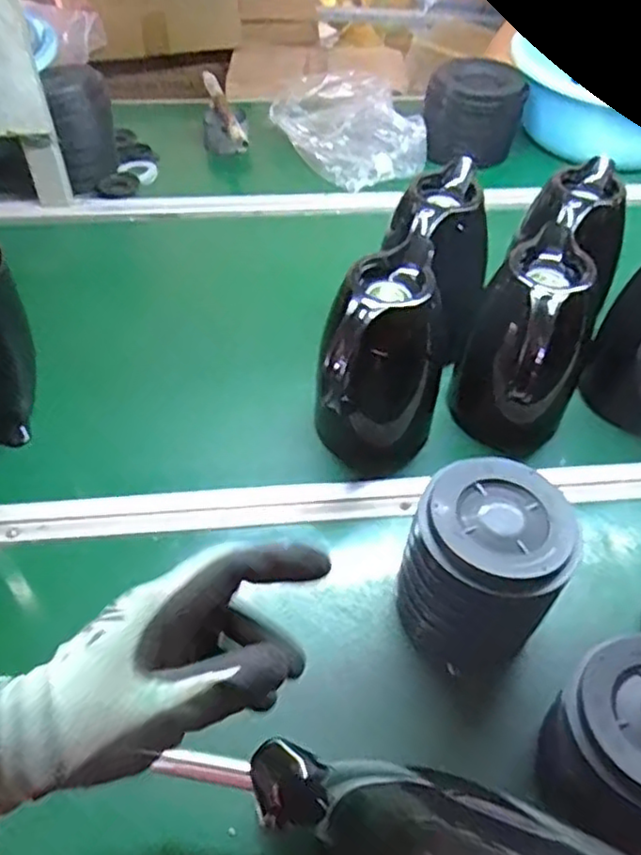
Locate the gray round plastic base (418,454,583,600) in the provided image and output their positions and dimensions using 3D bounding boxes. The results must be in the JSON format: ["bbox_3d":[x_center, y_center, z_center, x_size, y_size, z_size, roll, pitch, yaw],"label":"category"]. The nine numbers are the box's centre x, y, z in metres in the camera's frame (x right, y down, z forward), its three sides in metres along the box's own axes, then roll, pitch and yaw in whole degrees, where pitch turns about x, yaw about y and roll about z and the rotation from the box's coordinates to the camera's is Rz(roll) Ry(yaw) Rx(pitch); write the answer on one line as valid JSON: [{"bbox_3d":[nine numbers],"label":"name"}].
[{"bbox_3d":[0.139,0.075,0.519,0.116,0.029,0.101,33,55,23],"label":"gray round plastic base"}]

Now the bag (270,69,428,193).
[{"bbox_3d":[0.041,-0.501,1.117,0.207,0.067,0.290,-12,51,-13],"label":"bag"}]

